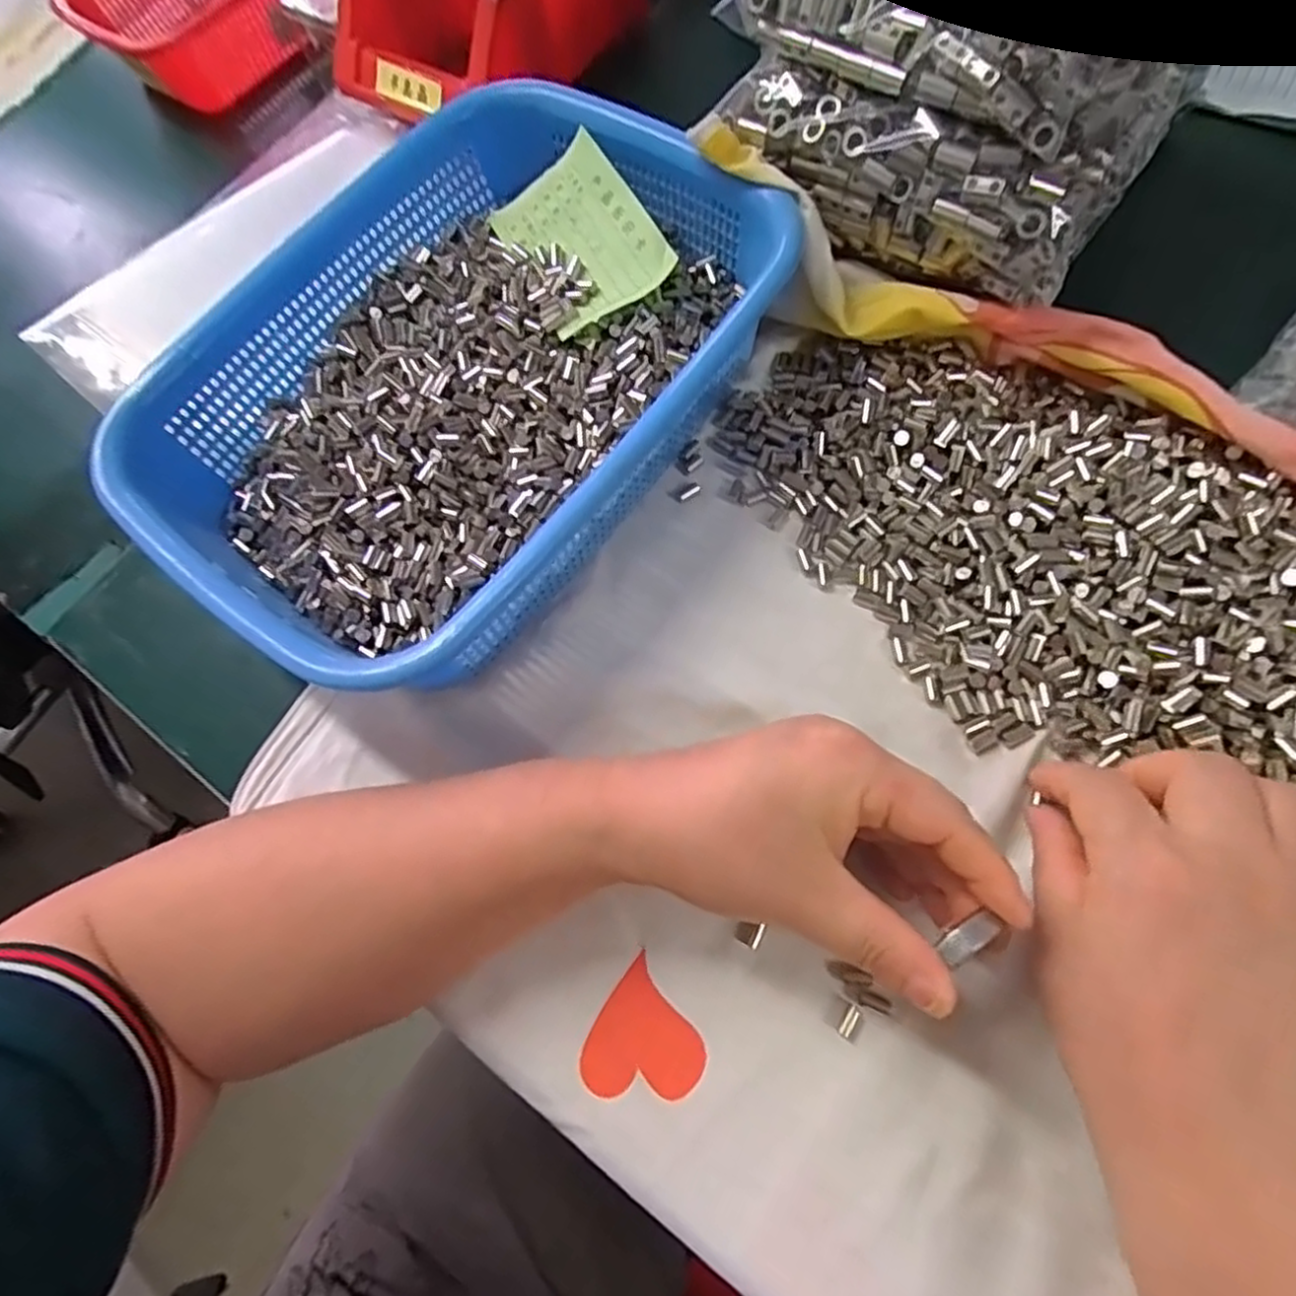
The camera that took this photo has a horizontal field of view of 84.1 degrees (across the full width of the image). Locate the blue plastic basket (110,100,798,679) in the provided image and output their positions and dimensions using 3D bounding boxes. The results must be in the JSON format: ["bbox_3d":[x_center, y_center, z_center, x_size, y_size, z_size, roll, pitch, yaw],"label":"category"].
[{"bbox_3d":[-0.080,-0.120,0.332,0.209,0.073,0.288,30,77,17],"label":"blue plastic basket"}]

